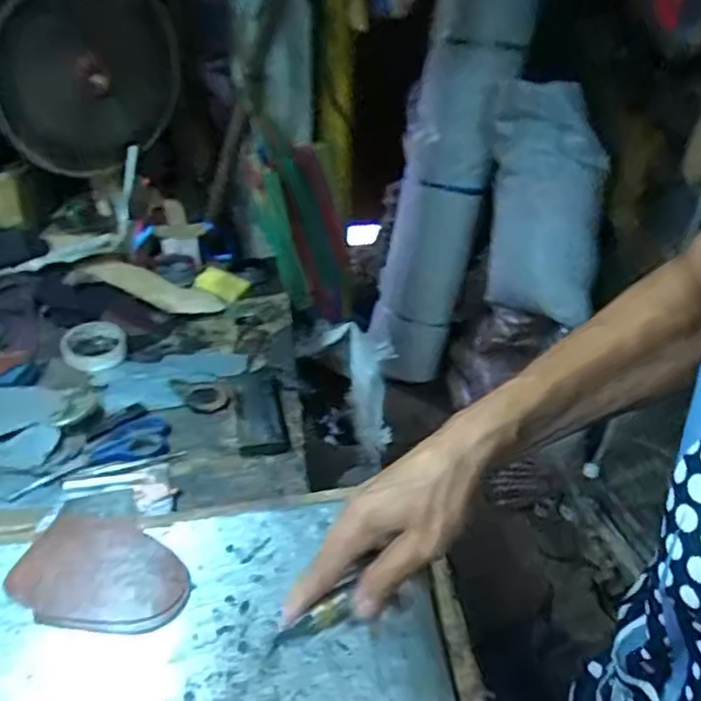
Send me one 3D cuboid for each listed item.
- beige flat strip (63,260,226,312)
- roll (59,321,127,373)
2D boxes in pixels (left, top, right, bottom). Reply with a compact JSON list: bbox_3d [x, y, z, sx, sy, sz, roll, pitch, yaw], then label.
[{"bbox_3d":[-0.338,-0.111,1.072,0.241,0.010,0.120,15,32,-3],"label":"beige flat strip"},{"bbox_3d":[-0.374,-0.008,0.919,0.087,0.025,0.090,-3,41,3],"label":"roll"}]

